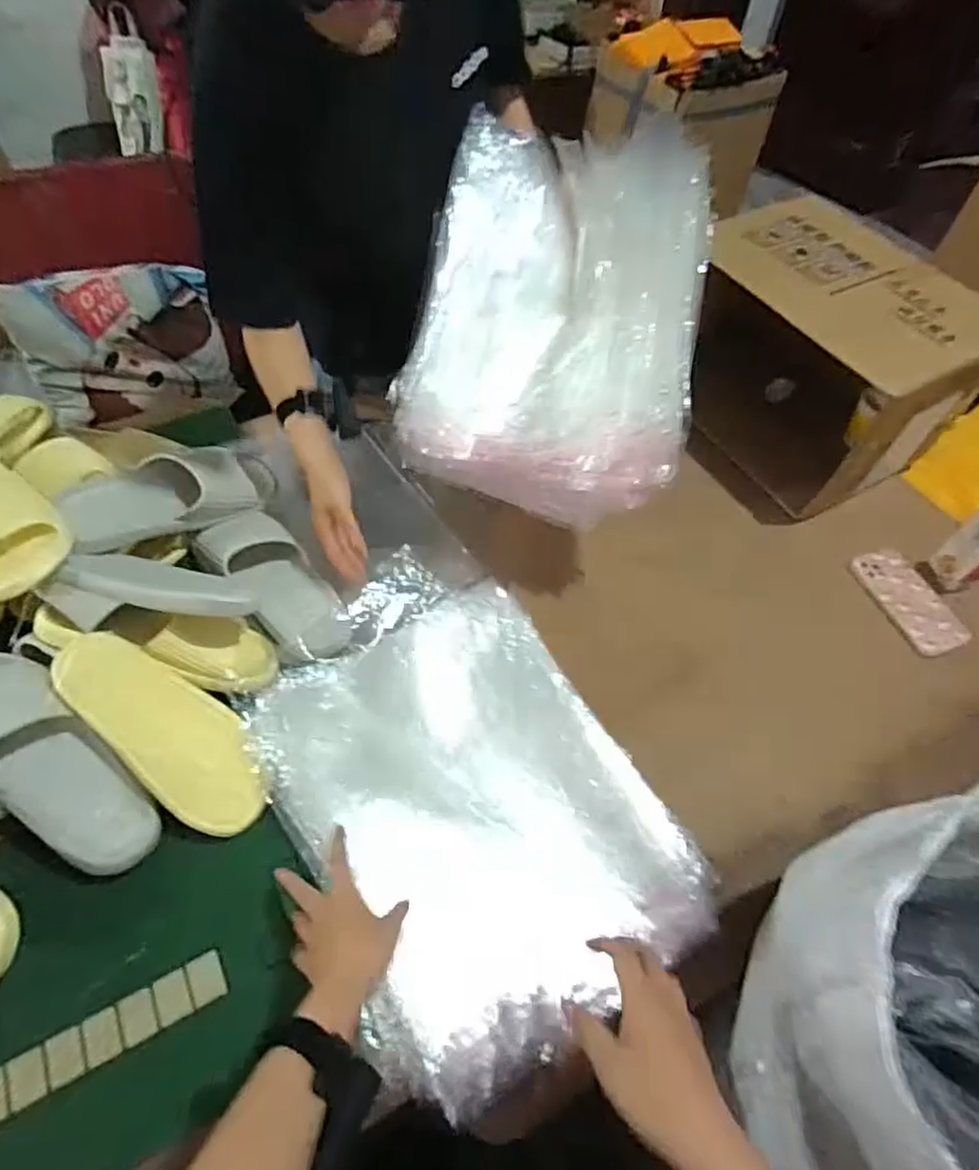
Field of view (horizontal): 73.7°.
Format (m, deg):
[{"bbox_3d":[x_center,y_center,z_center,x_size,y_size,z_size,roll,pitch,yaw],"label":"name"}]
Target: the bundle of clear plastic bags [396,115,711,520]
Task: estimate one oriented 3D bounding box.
[{"bbox_3d":[0.087,-0.314,0.750,0.310,0.090,0.377,15,92,17],"label":"bundle of clear plastic bags"}]

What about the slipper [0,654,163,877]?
[{"bbox_3d":[-0.452,0.167,0.654,0.294,0.072,0.103,46,61,-3],"label":"slipper"}]

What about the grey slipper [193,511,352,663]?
[{"bbox_3d":[-0.267,0.006,0.825,0.108,0.080,0.234,-35,64,-25],"label":"grey slipper"}]

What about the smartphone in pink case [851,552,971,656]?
[{"bbox_3d":[0.577,0.019,0.892,0.085,0.015,0.160,-16,61,-7],"label":"smartphone in pink case"}]

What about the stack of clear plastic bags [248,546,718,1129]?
[{"bbox_3d":[-0.029,0.198,0.667,0.324,0.060,0.472,-25,61,-20],"label":"stack of clear plastic bags"}]

